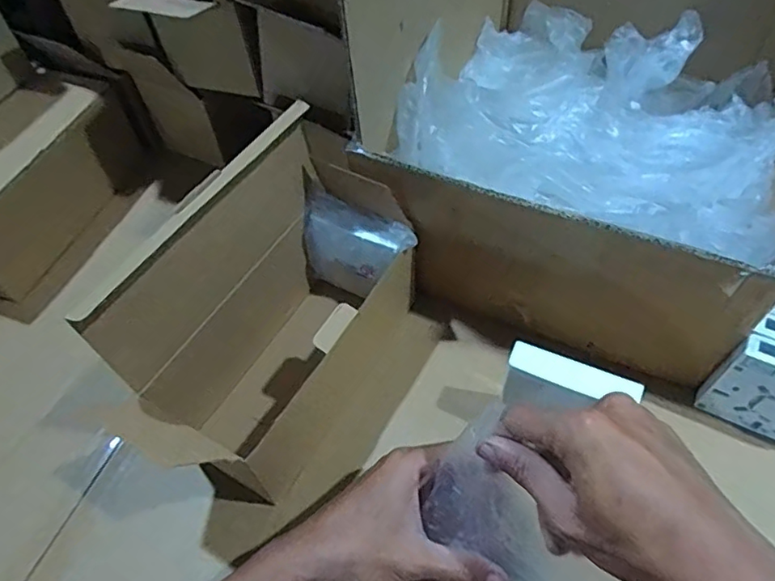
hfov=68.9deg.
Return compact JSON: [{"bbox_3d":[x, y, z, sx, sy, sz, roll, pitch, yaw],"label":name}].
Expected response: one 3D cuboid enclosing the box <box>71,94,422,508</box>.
[{"bbox_3d":[-0.069,0.008,0.413,0.099,0.189,0.218,25,60,20],"label":"box"}]

